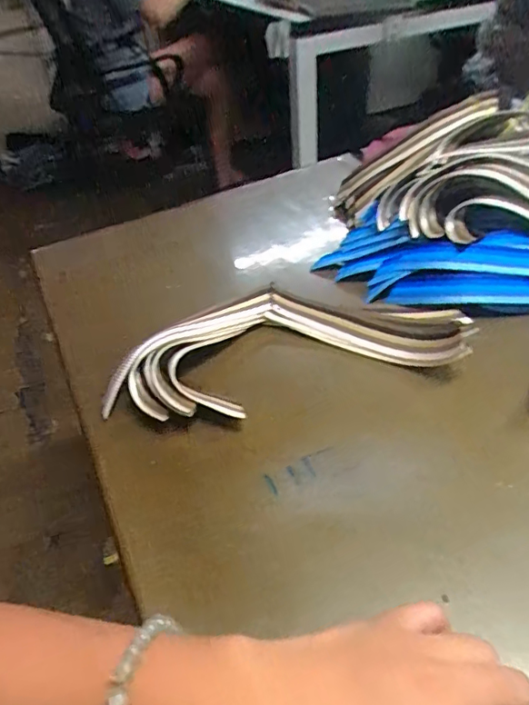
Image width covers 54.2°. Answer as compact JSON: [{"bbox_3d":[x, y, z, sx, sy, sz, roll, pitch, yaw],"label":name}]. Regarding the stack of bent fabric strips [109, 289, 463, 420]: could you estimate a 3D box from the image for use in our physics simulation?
[{"bbox_3d":[0.021,-0.011,0.425,0.298,0.031,0.128,-12,44,-7],"label":"stack of bent fabric strips"}]

